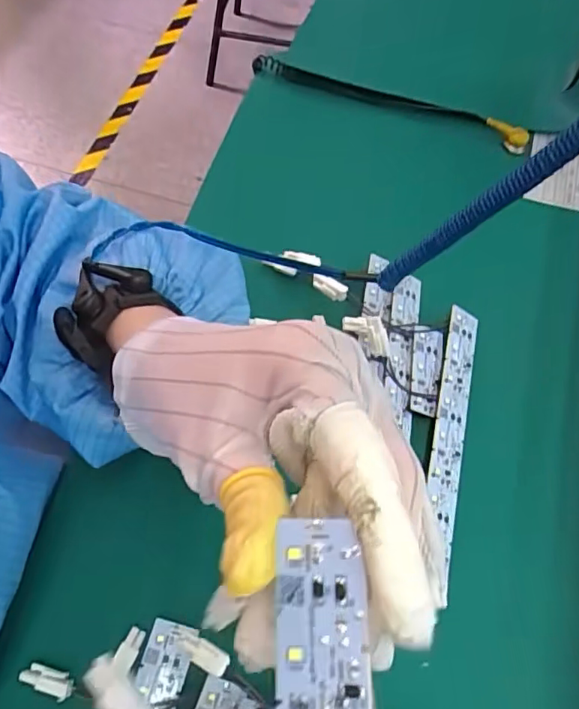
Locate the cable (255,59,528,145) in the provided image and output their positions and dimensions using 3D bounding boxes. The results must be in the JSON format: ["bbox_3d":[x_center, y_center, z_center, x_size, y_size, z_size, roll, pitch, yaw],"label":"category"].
[{"bbox_3d":[0.085,-0.228,0.485,0.257,0.022,0.019,21,64,8],"label":"cable"}]

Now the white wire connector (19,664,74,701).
[{"bbox_3d":[-0.125,0.167,0.280,0.028,0.005,0.011,21,64,8],"label":"white wire connector"}]

